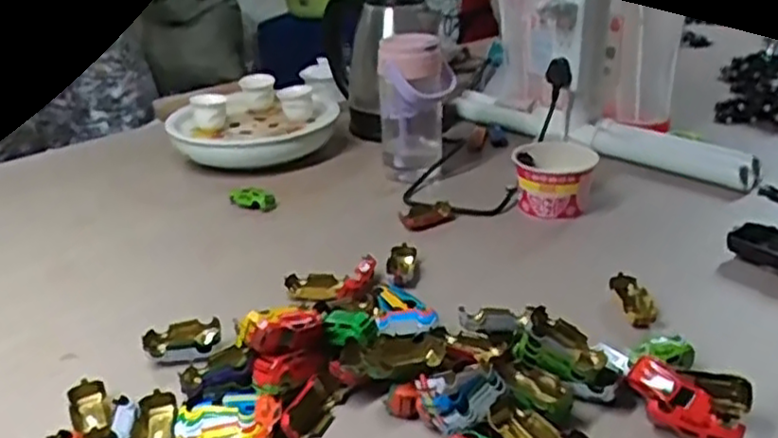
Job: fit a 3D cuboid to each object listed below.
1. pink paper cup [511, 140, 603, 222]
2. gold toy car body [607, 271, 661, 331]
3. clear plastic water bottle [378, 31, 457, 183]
[{"bbox_3d":[0.192,-0.045,0.833,0.090,0.086,0.084,-1,26,1],"label":"pink paper cup"},{"bbox_3d":[0.220,0.073,0.637,0.024,0.020,0.059,-6,40,-10],"label":"gold toy car body"},{"bbox_3d":[0.036,-0.141,0.910,0.096,0.172,0.072,0,26,3],"label":"clear plastic water bottle"}]

